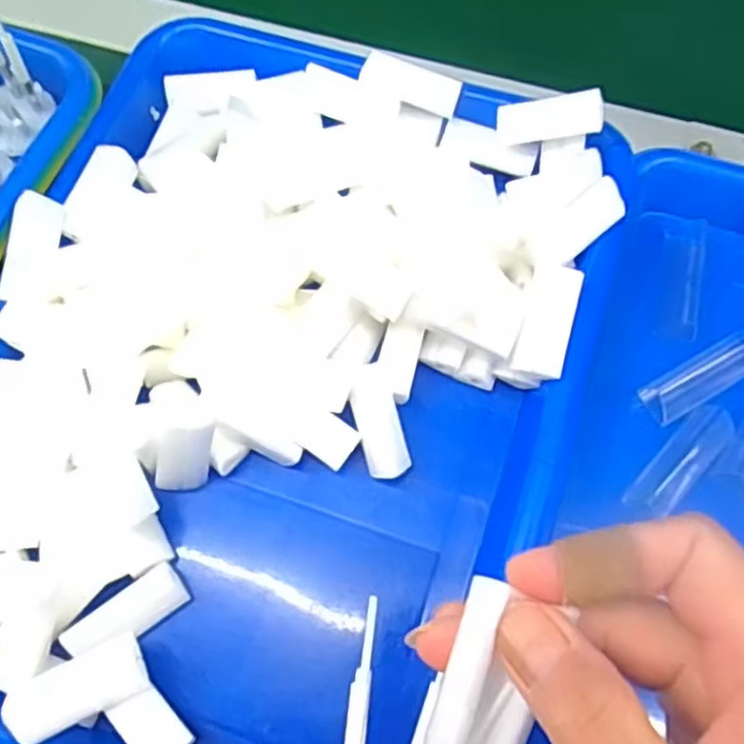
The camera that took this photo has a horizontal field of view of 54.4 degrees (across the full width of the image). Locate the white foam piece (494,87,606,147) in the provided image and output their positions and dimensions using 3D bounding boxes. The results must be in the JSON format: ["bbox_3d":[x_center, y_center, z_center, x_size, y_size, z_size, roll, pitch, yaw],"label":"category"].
[{"bbox_3d":[0.080,-0.114,0.325,0.048,0.016,0.015,-1,72,28],"label":"white foam piece"}]

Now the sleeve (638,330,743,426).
[{"bbox_3d":[0.146,0.001,0.315,0.059,0.008,0.018,-29,72,-10],"label":"sleeve"}]

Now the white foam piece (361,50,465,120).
[{"bbox_3d":[0.018,-0.134,0.337,0.046,0.010,0.015,15,74,-13],"label":"white foam piece"}]

